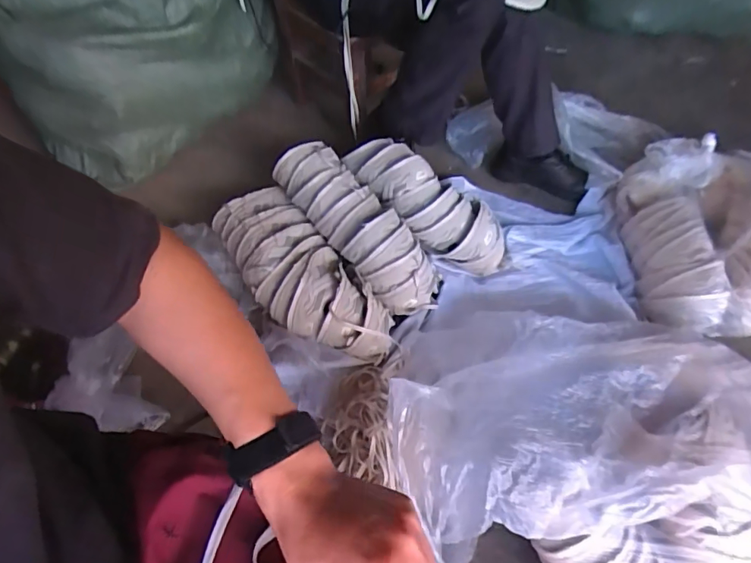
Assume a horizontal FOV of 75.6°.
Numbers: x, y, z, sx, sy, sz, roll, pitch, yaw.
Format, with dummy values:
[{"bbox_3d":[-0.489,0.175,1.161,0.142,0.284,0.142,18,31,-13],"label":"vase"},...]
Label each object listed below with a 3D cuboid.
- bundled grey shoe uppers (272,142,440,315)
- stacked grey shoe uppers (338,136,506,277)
[{"bbox_3d":[-0.041,-0.118,0.980,0.130,0.125,0.412,-37,63,-23],"label":"bundled grey shoe uppers"},{"bbox_3d":[0.112,-0.159,1.008,0.377,0.095,0.123,40,65,-1],"label":"stacked grey shoe uppers"}]

